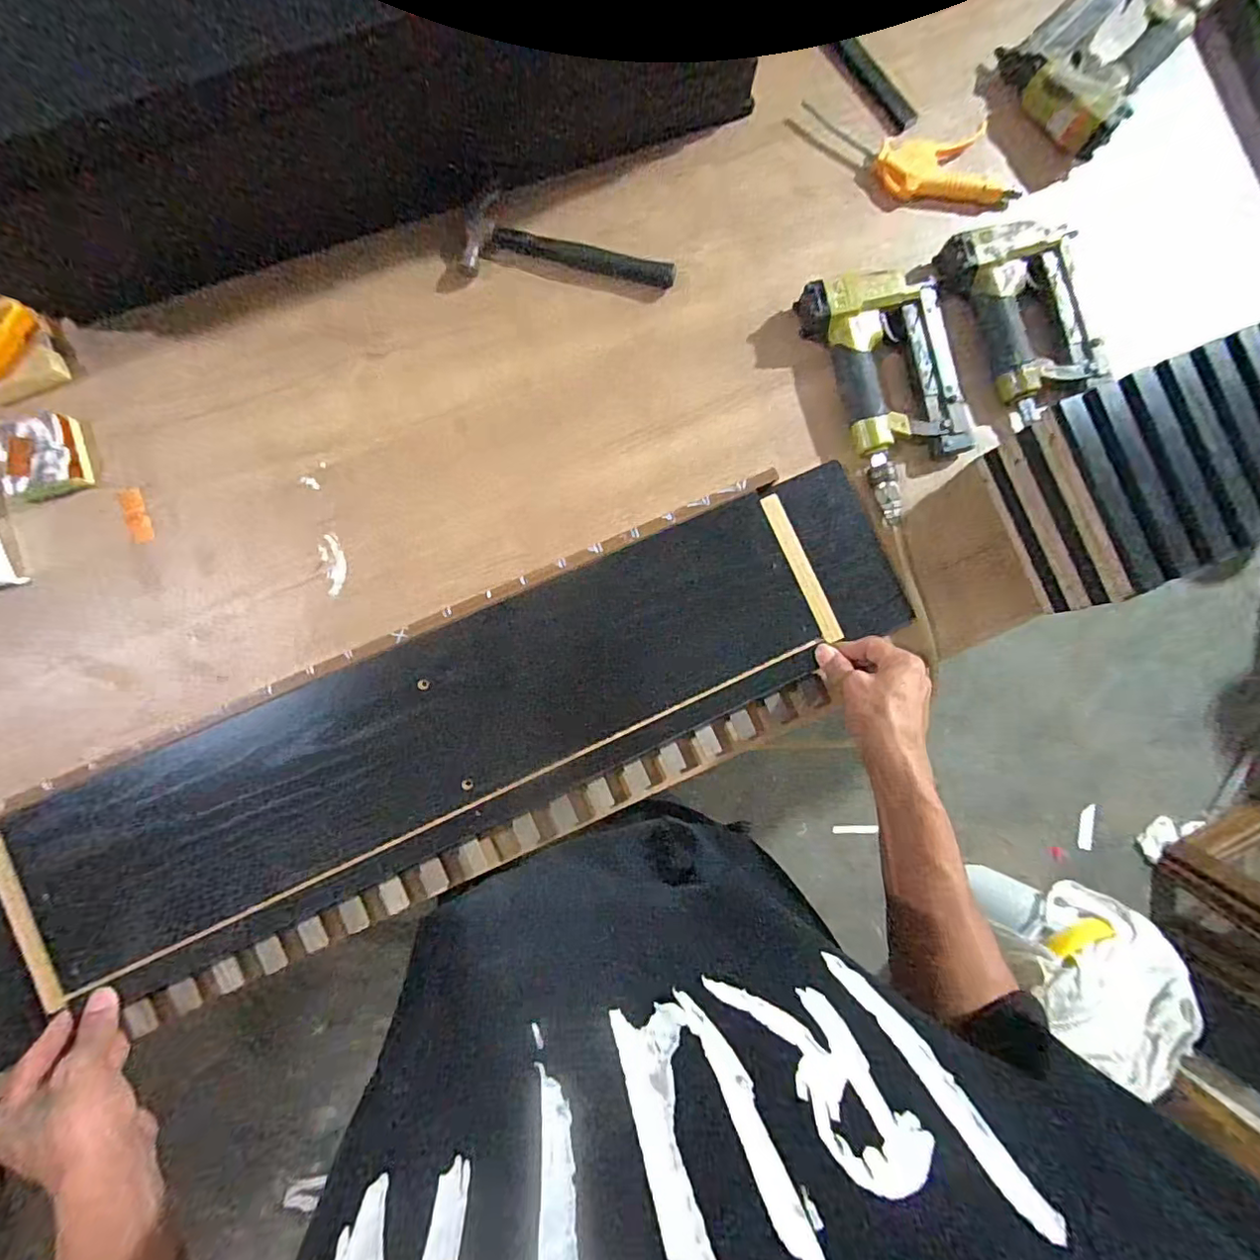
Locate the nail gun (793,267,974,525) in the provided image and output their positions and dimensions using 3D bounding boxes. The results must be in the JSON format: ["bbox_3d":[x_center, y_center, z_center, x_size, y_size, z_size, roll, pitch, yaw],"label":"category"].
[{"bbox_3d":[0.272,-0.246,0.557,0.132,0.041,0.233,-23,89,-6],"label":"nail gun"}]

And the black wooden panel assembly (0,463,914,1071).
[{"bbox_3d":[-0.143,0.101,0.495,0.870,0.040,0.217,-24,89,-7],"label":"black wooden panel assembly"}]

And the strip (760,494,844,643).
[{"bbox_3d":[0.163,-0.059,0.522,0.023,0.005,0.146,-25,90,-14],"label":"strip"}]

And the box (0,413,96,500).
[{"bbox_3d":[-0.522,-0.153,0.492,0.066,0.013,0.068,-19,88,-6],"label":"box"}]

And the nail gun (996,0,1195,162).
[{"bbox_3d":[0.495,-0.610,0.587,0.189,0.047,0.145,-44,91,-6],"label":"nail gun"}]

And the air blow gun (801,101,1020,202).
[{"bbox_3d":[0.292,-0.497,0.578,0.211,0.029,0.088,5,86,-4],"label":"air blow gun"}]

